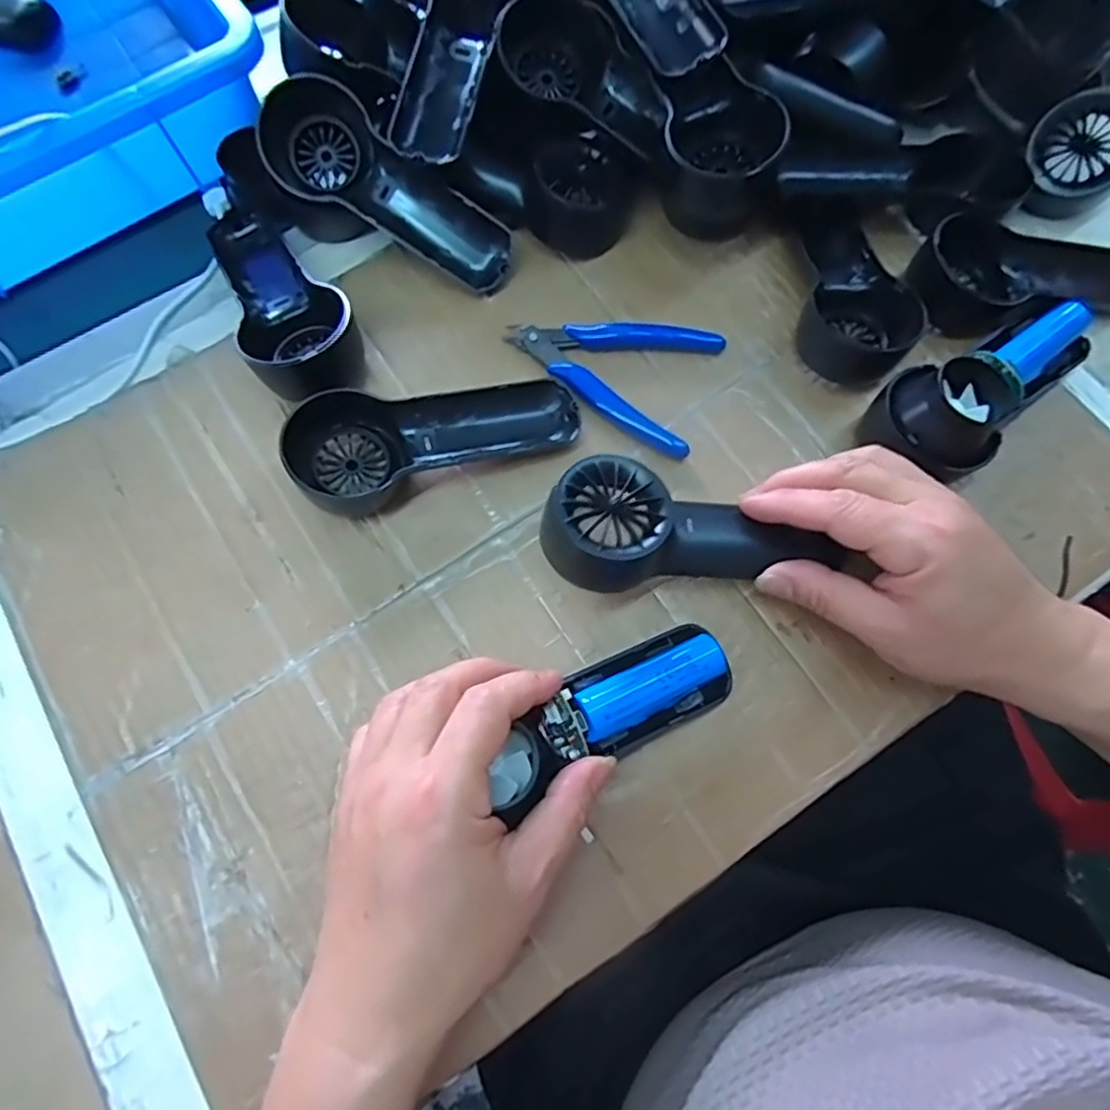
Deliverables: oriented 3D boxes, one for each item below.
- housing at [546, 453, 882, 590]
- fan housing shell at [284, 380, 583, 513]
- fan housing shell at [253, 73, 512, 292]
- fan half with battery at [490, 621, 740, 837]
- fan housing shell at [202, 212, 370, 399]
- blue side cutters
[{"bbox_3d":[0.066,-0.012,0.305,0.140,0.035,0.059,7,74,-6],"label":"housing"},{"bbox_3d":[-0.066,-0.065,0.346,0.154,0.031,0.064,-11,74,-3],"label":"fan housing shell"},{"bbox_3d":[-0.097,-0.210,0.375,0.163,0.038,0.069,29,97,-2],"label":"fan housing shell"},{"bbox_3d":[0.025,0.071,0.293,0.121,0.020,0.042,-26,75,-19],"label":"fan half with battery"},{"bbox_3d":[-0.164,-0.155,0.368,0.058,0.037,0.150,-32,76,-8],"label":"fan housing shell"},{"bbox_3d":[0.027,-0.105,0.366,0.117,0.013,0.076,17,75,5],"label":"blue side cutters"}]

